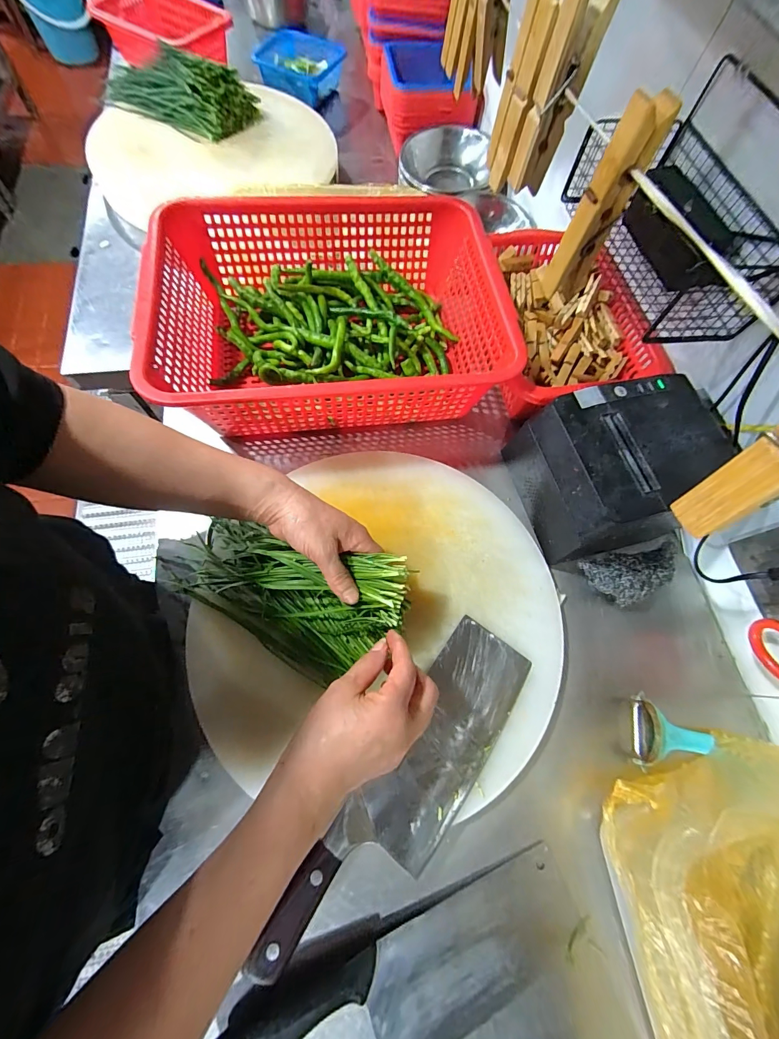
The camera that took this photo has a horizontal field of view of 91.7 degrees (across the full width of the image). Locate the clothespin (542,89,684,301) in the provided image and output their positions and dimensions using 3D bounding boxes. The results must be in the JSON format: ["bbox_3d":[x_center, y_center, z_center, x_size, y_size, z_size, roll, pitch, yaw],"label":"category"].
[{"bbox_3d":[0.076,-0.111,0.137,0.014,0.057,0.016,40,71,9],"label":"clothespin"}]

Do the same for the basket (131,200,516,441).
[{"bbox_3d":[-0.067,-0.241,0.460,0.382,0.115,0.294,-7,71,-5],"label":"basket"}]

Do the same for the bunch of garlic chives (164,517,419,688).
[{"bbox_3d":[-0.114,0.072,0.363,0.259,0.051,0.110,12,70,16],"label":"bunch of garlic chives"}]

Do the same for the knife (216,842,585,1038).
[{"bbox_3d":[0.018,0.362,0.291,0.289,0.030,0.084,-17,72,-8],"label":"knife"}]

